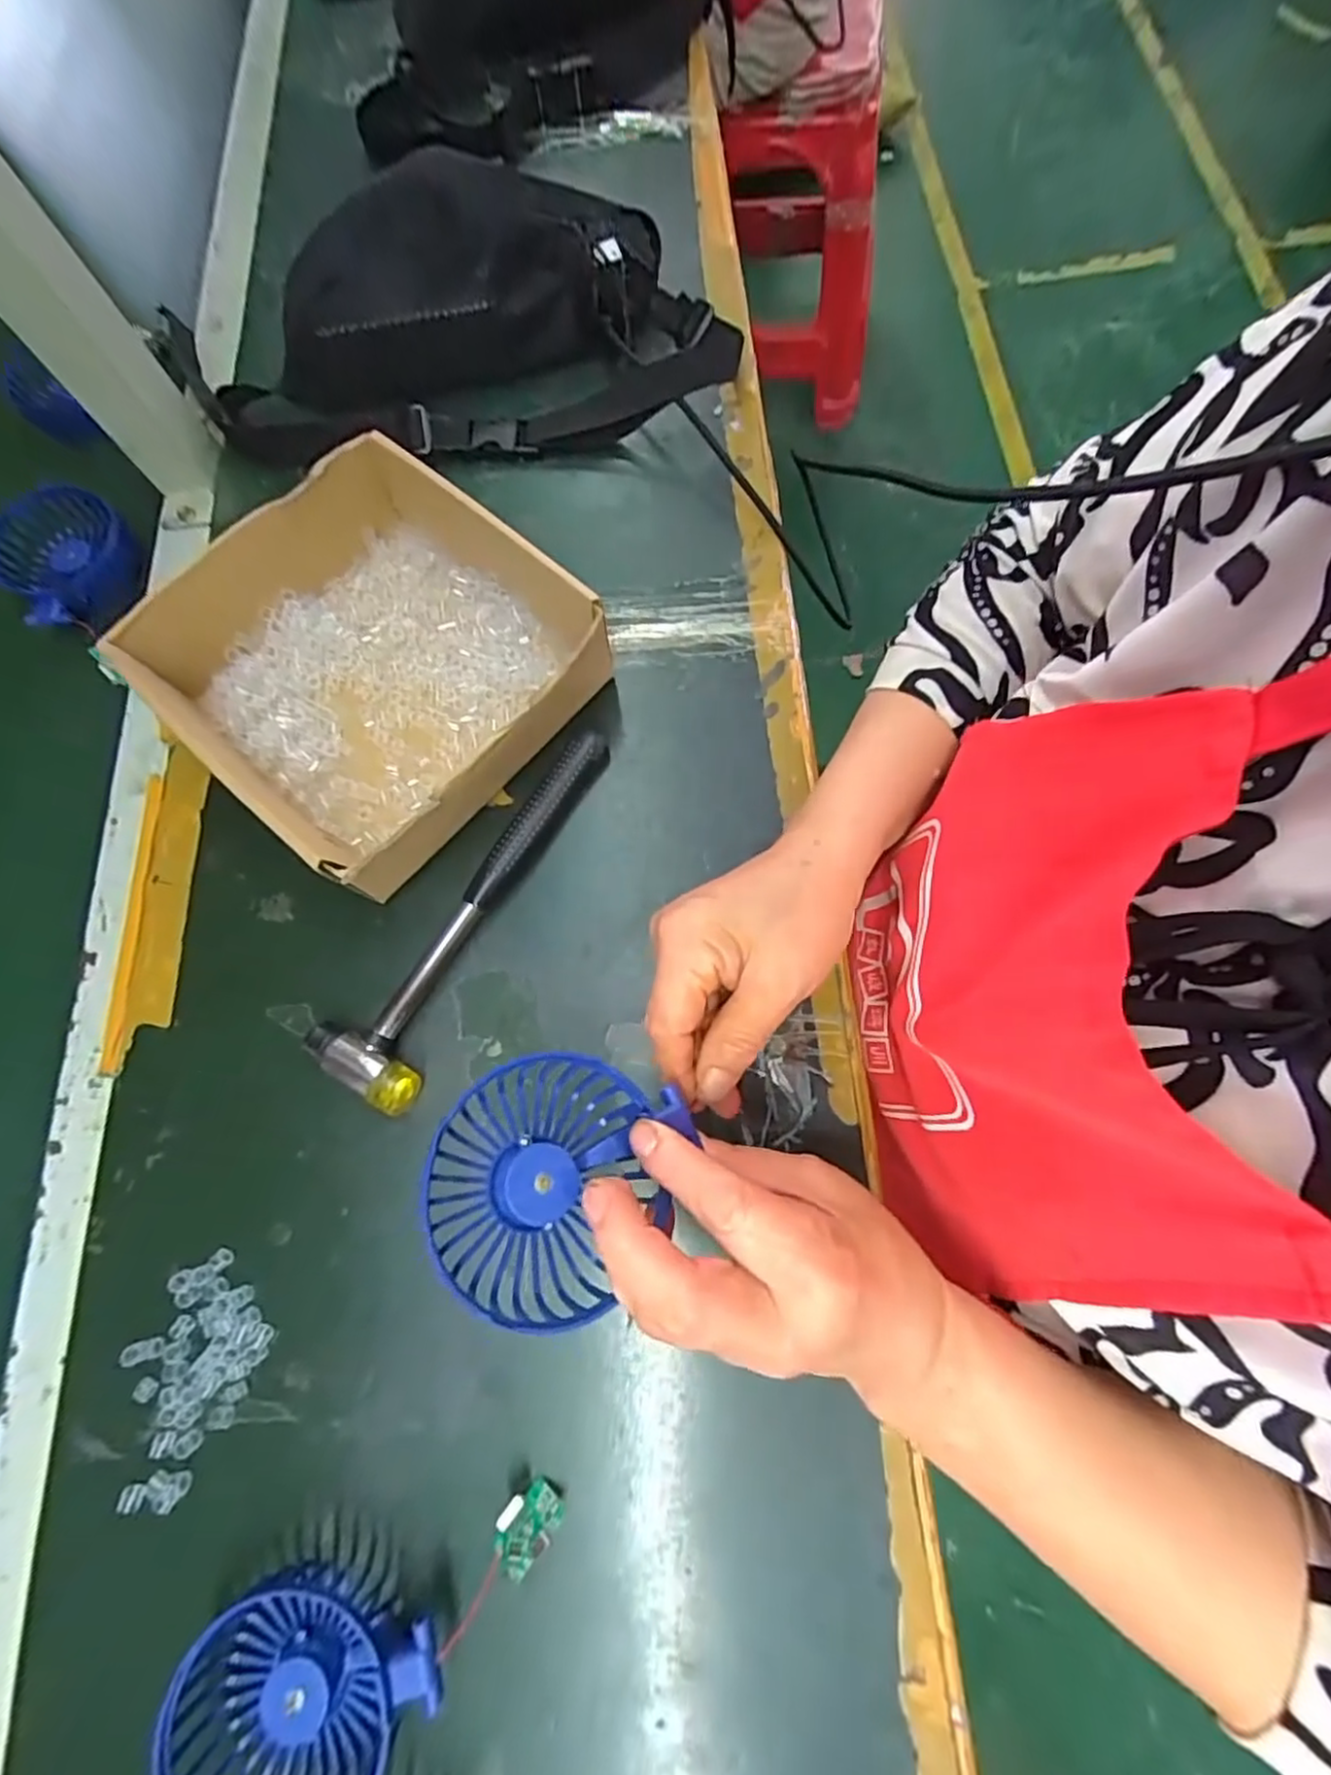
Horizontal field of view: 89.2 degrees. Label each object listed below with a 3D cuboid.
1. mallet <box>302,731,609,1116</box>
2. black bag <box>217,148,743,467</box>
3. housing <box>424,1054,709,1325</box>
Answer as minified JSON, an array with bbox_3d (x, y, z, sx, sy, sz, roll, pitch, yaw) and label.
[{"bbox_3d":[-0.110,0.004,0.380,0.058,0.022,0.230,25,75,8],"label":"mallet"},{"bbox_3d":[-0.133,-0.401,0.466,0.352,0.101,0.154,-7,73,-1],"label":"black bag"},{"bbox_3d":[-0.041,0.108,0.252,0.087,0.030,0.090,17,63,-15],"label":"housing"}]

